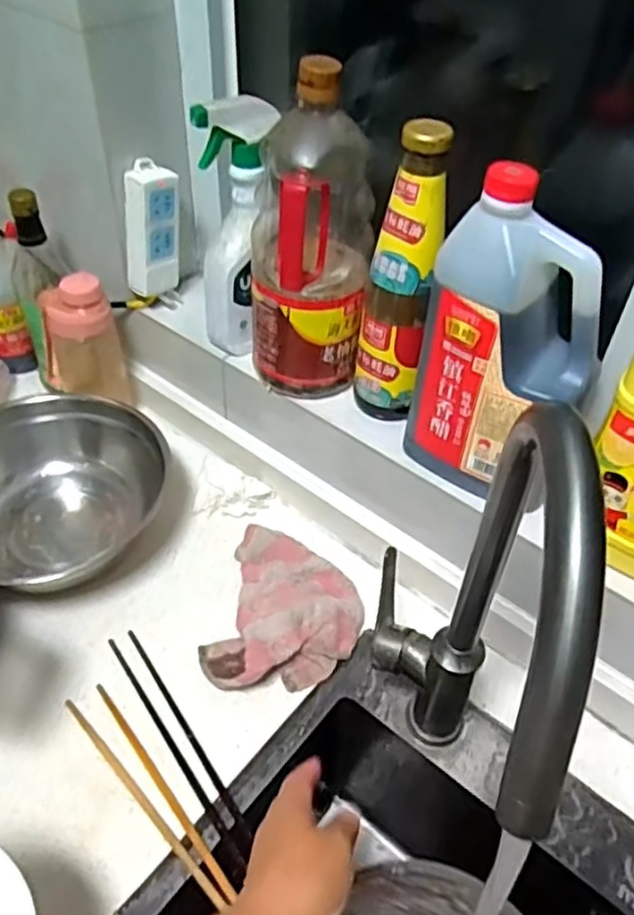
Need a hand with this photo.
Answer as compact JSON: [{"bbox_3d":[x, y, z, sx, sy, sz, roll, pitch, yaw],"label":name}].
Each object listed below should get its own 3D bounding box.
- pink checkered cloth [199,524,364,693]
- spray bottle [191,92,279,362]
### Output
[{"bbox_3d":[-0.028,0.149,0.657,0.131,0.034,0.156,13,46,9],"label":"pink checkered cloth"},{"bbox_3d":[-0.070,-0.214,0.670,0.065,0.226,0.091,20,48,17],"label":"spray bottle"}]

